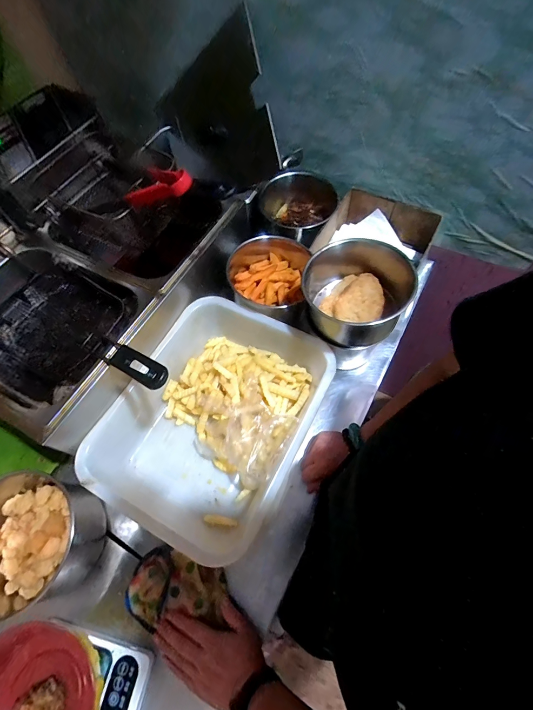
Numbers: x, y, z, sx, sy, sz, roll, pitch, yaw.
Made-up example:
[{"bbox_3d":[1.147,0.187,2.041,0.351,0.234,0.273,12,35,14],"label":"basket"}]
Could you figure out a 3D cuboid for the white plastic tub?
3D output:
[{"bbox_3d":[-0.096,0.096,0.555,0.310,0.084,0.369,24,67,17],"label":"white plastic tub"}]

